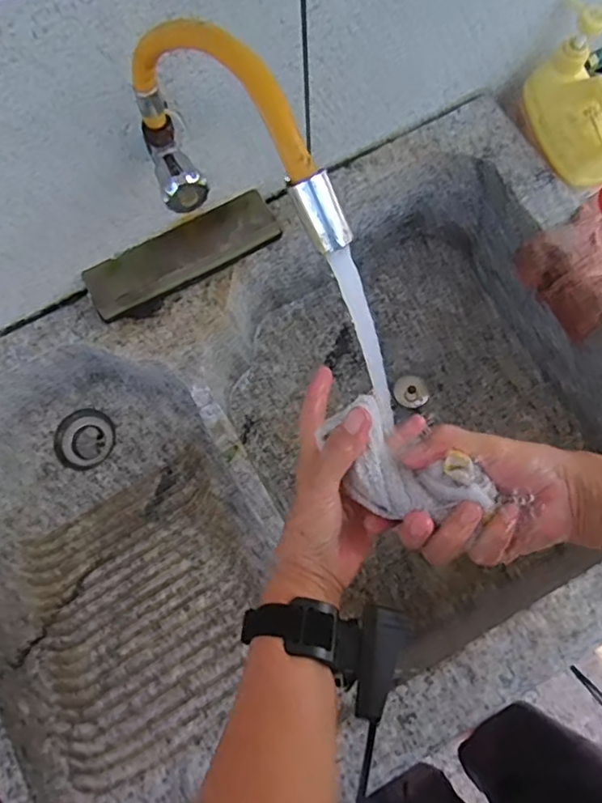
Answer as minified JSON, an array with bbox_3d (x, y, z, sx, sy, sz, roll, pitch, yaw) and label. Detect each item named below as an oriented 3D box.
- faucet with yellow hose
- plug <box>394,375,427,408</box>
[{"bbox_3d":[-0.046,-0.160,0.389,0.212,0.147,0.047,38,78,12],"label":"faucet with yellow hose"},{"bbox_3d":[0.147,-0.014,0.781,0.044,0.010,0.048,0,74,2],"label":"plug"}]

